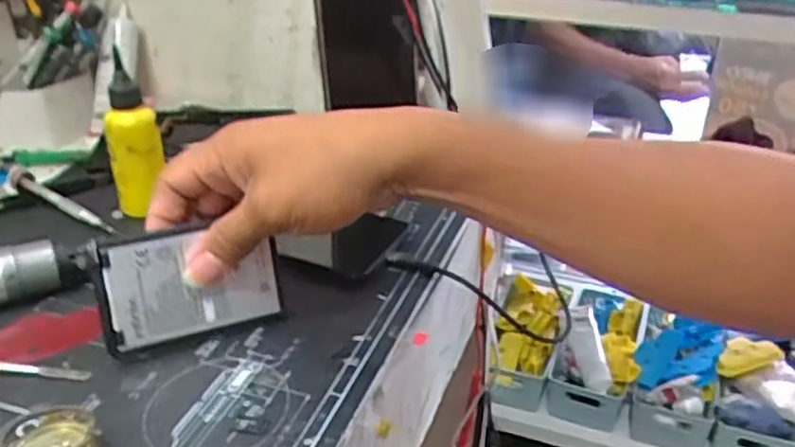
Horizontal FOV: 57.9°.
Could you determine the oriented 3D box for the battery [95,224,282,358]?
[{"bbox_3d":[-0.110,0.032,0.387,0.092,0.059,0.005,-11,16,-21],"label":"battery"}]

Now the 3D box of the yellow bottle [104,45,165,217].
[{"bbox_3d":[-0.180,-0.055,0.493,0.033,0.108,0.027,-13,32,-21],"label":"yellow bottle"}]

